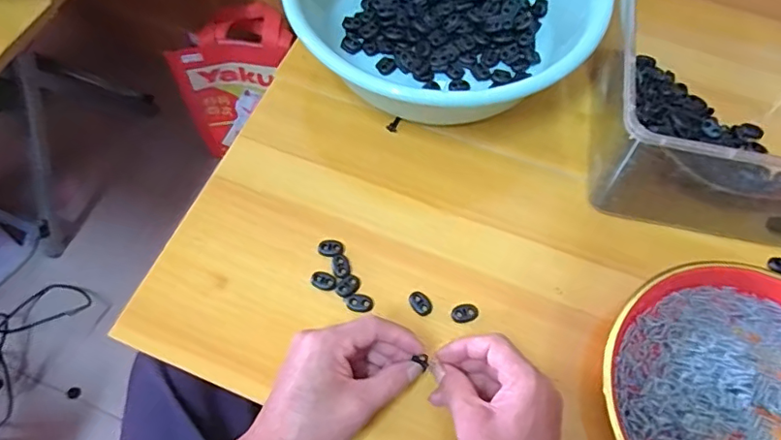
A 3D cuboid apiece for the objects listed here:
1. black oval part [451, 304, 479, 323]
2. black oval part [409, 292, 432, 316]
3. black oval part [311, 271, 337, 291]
[{"bbox_3d":[0.063,0.079,0.459,0.023,0.004,0.015,-19,66,-9],"label":"black oval part"},{"bbox_3d":[0.026,0.071,0.462,0.016,0.004,0.022,-36,70,-16],"label":"black oval part"},{"bbox_3d":[-0.058,0.053,0.470,0.022,0.004,0.016,26,67,12],"label":"black oval part"}]

